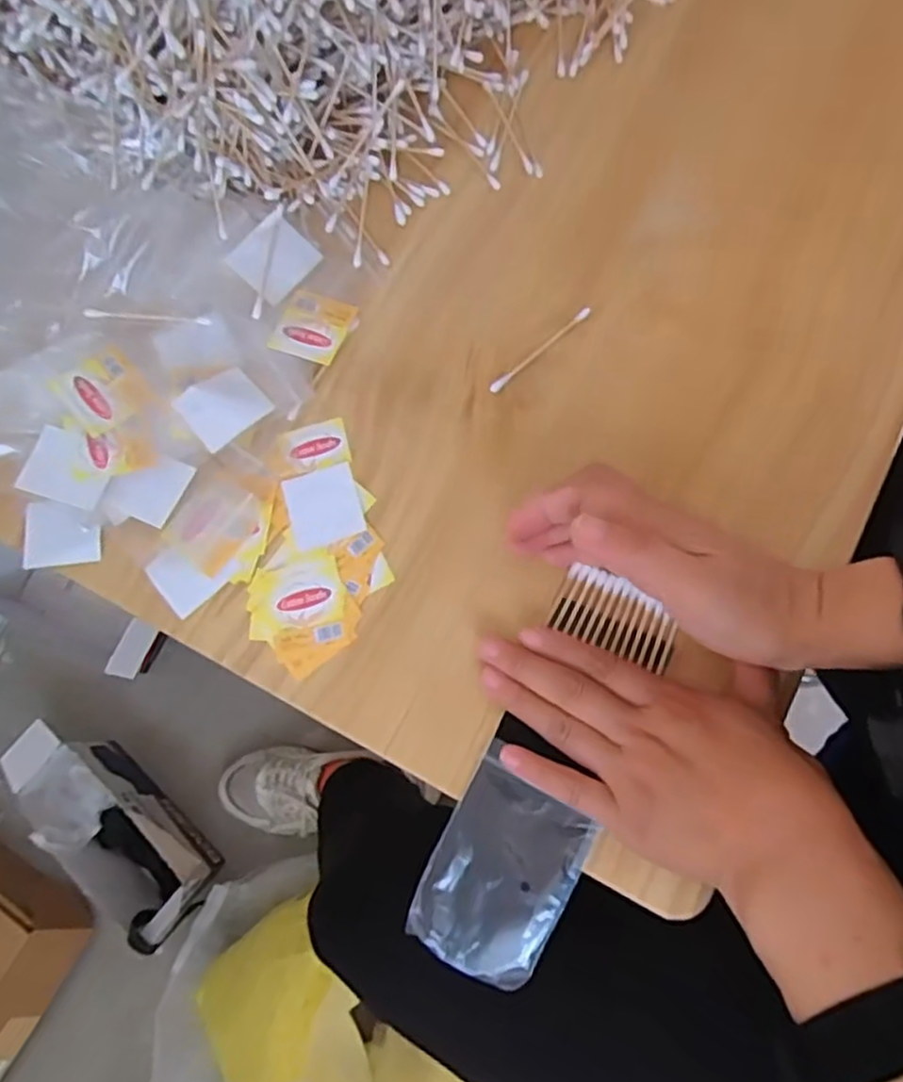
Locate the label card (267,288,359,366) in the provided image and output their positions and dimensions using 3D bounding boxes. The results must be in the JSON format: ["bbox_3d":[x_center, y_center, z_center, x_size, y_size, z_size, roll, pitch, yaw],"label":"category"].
[{"bbox_3d":[-0.080,-0.124,0.417,0.038,0.004,0.044,17,70,6],"label":"label card"}]

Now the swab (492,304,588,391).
[{"bbox_3d":[0.049,-0.107,0.402,0.072,0.006,0.006,-41,75,-4],"label":"swab"}]

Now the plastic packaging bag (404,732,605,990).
[{"bbox_3d":[0.024,0.156,0.341,0.062,0.018,0.093,25,79,4],"label":"plastic packaging bag"}]

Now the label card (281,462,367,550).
[{"bbox_3d":[-0.070,-0.020,0.399,0.039,0.004,0.045,-20,70,-1],"label":"label card"}]

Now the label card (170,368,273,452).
[{"bbox_3d":[-0.129,-0.076,0.406,0.042,0.005,0.039,-39,75,-4],"label":"label card"}]

